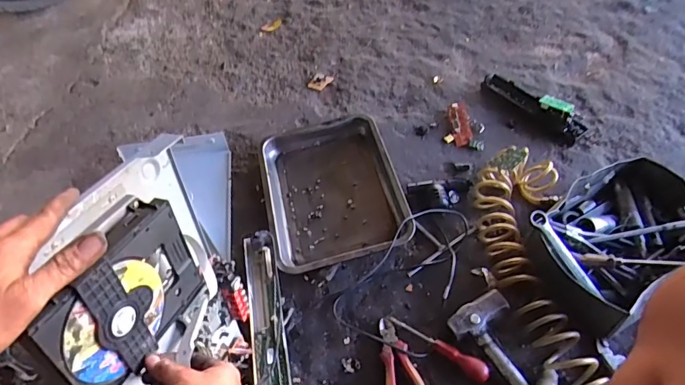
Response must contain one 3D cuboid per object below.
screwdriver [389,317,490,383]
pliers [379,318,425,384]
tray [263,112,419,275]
[{"bbox_3d":[0.156,0.249,0.737,0.174,0.028,0.029,30,61,23],"label":"screwdriver"},{"bbox_3d":[0.087,0.285,0.718,0.061,0.028,0.175,-17,54,-9],"label":"pliers"},{"bbox_3d":[-0.024,-0.011,0.928,0.258,0.060,0.346,-13,54,-6],"label":"tray"}]

